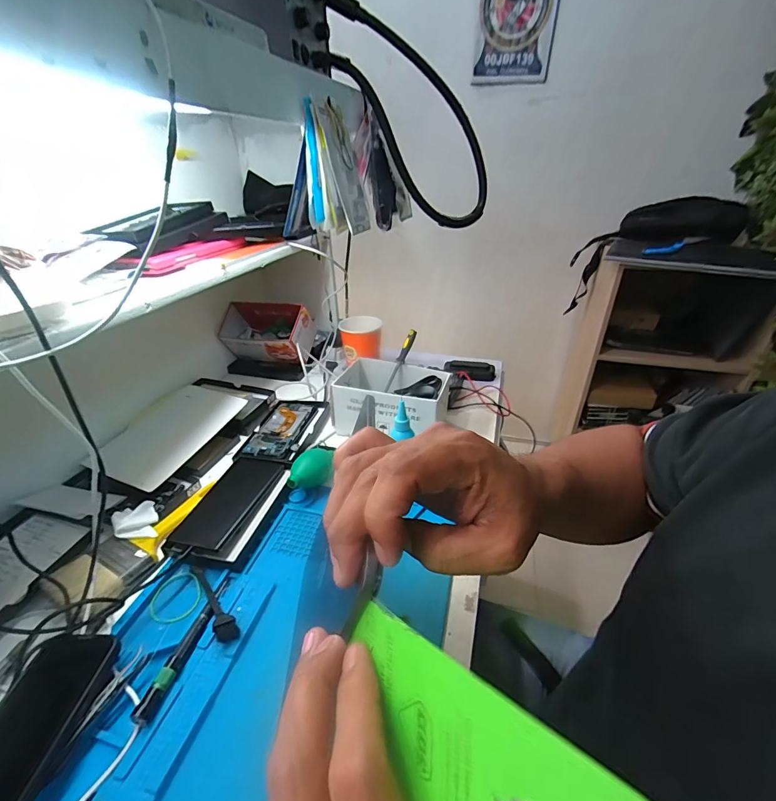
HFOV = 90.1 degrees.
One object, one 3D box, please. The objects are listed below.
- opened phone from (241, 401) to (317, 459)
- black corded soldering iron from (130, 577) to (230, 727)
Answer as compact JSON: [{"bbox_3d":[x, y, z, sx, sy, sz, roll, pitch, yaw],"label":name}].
[{"bbox_3d":[-0.184,0.044,0.668,0.077,0.006,0.162,3,32,8],"label":"opened phone"},{"bbox_3d":[-0.187,0.228,0.368,0.014,0.017,0.131,5,32,11],"label":"black corded soldering iron"}]

